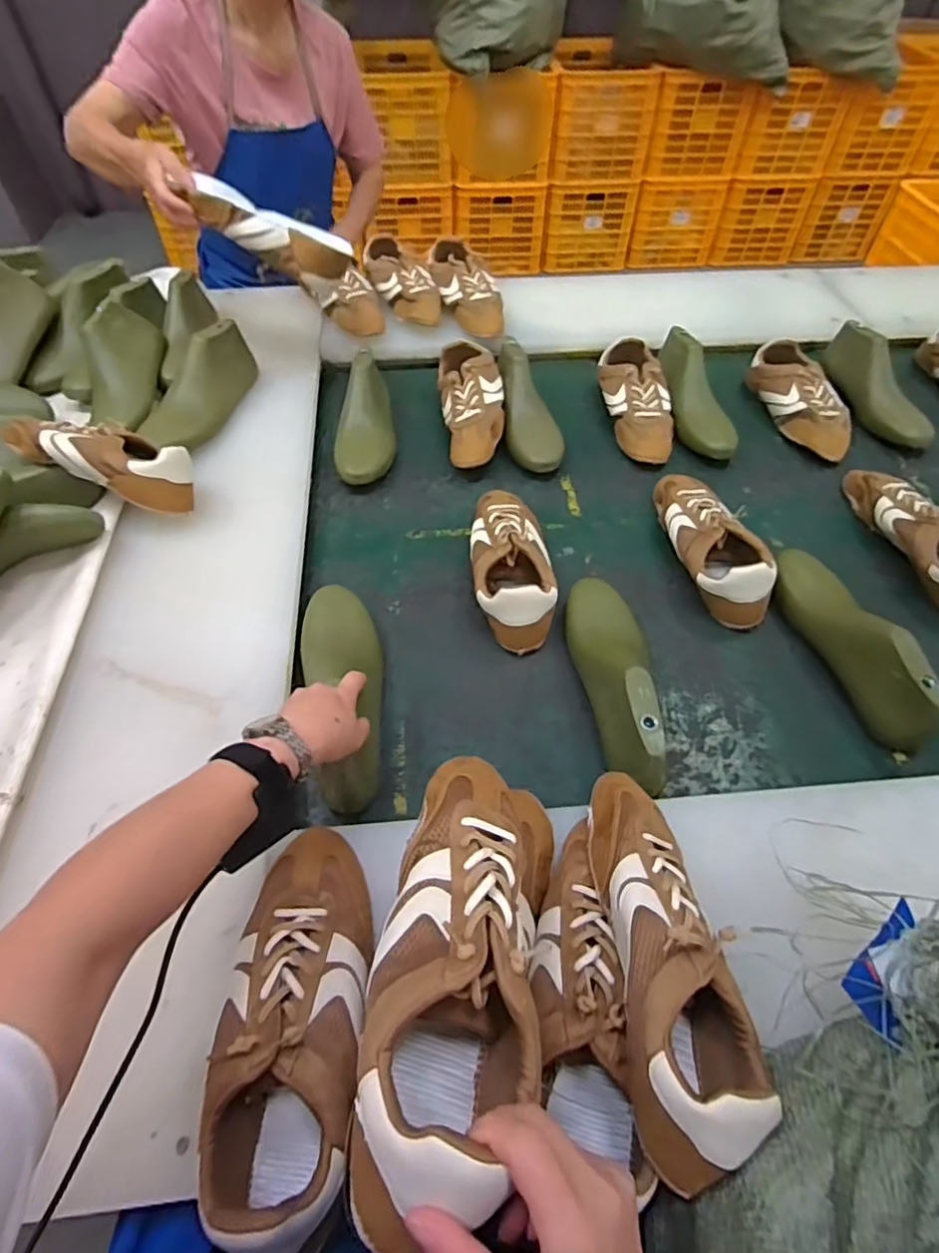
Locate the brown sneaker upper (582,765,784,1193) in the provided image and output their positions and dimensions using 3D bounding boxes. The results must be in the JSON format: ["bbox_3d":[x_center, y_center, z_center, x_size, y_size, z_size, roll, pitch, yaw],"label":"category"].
[{"bbox_3d":[0.146,0.228,0.437,0.090,0.089,0.269,0,54,0],"label":"brown sneaker upper"}]

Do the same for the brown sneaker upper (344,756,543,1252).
[{"bbox_3d":[-0.004,0.190,0.370,0.087,0.091,0.237,6,44,2],"label":"brown sneaker upper"}]

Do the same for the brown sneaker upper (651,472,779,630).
[{"bbox_3d":[0.313,-0.119,0.796,0.090,0.075,0.268,-9,55,-6],"label":"brown sneaker upper"}]

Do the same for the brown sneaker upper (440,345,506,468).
[{"bbox_3d":[0.005,-0.356,0.963,0.092,0.096,0.253,-7,55,-5],"label":"brown sneaker upper"}]

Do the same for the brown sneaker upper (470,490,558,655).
[{"bbox_3d":[0.052,-0.092,0.776,0.100,0.070,0.255,-2,54,-1],"label":"brown sneaker upper"}]

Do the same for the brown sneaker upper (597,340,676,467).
[{"bbox_3d":[0.275,-0.370,0.981,0.092,0.087,0.244,-3,54,-2],"label":"brown sneaker upper"}]

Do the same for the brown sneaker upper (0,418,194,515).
[{"bbox_3d":[-0.473,-0.212,0.776,0.224,0.094,0.075,13,55,9],"label":"brown sneaker upper"}]

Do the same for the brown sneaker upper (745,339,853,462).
[{"bbox_3d":[0.558,-0.376,0.999,0.093,0.080,0.244,-7,55,-5],"label":"brown sneaker upper"}]

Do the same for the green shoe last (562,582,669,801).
[{"bbox_3d":[0.164,0.044,0.662,0.086,0.096,0.280,-1,52,-3],"label":"green shoe last"}]

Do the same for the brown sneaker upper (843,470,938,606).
[{"bbox_3d":[0.611,-0.128,0.808,0.091,0.080,0.265,-8,55,-5],"label":"brown sneaker upper"}]

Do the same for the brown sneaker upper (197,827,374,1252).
[{"bbox_3d":[-0.132,0.280,0.439,0.083,0.074,0.255,-1,54,0],"label":"brown sneaker upper"}]

